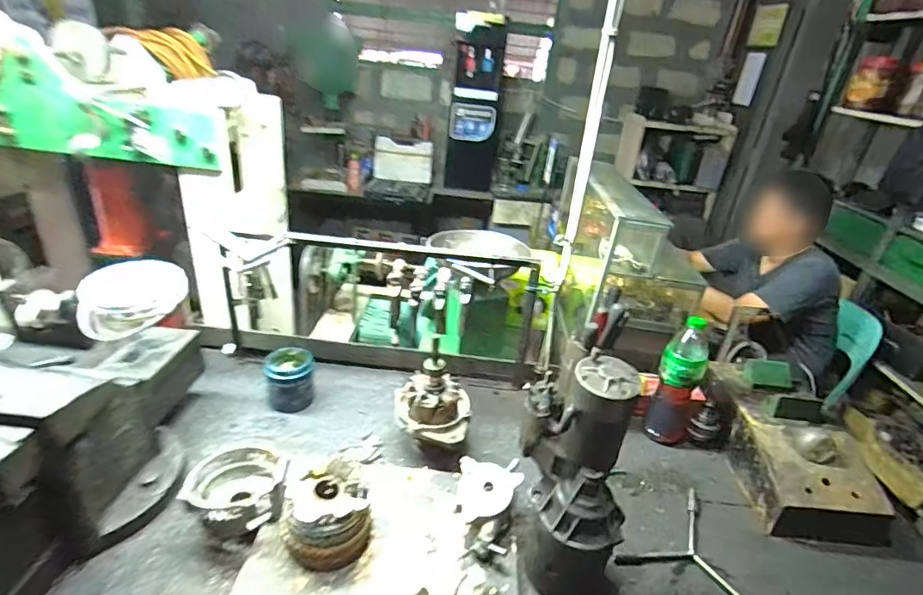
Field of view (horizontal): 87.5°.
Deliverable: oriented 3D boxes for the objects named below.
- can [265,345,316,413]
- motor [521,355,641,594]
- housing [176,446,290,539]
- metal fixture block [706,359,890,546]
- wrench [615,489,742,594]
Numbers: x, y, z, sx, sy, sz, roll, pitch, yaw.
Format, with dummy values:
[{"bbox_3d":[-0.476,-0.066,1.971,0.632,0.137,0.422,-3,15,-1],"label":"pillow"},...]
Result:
[{"bbox_3d":[-0.355,0.172,1.003,0.096,0.093,0.102,-1,29,-14],"label":"can"},{"bbox_3d":[0.147,0.252,0.647,0.160,0.352,0.108,13,28,12],"label":"motor"},{"bbox_3d":[-0.346,0.307,0.752,0.139,0.078,0.138,-1,29,-14],"label":"housing"},{"bbox_3d":[0.618,0.272,0.909,0.186,0.149,0.322,7,28,0],"label":"metal fixture block"},{"bbox_3d":[0.384,0.395,0.784,0.223,0.020,0.201,18,30,20],"label":"wrench"}]

